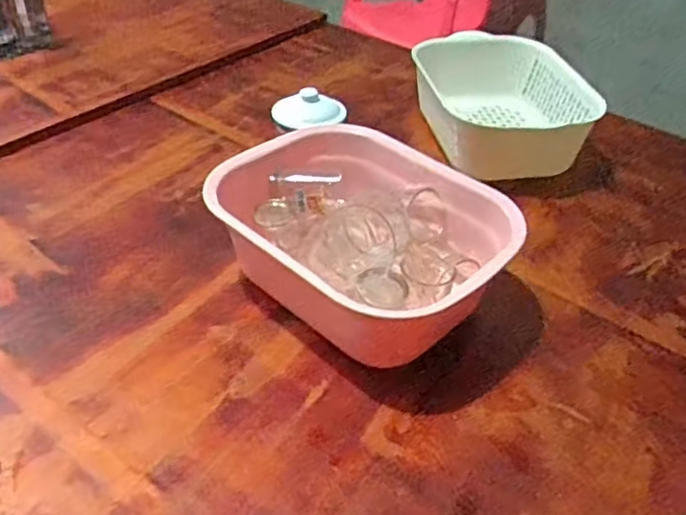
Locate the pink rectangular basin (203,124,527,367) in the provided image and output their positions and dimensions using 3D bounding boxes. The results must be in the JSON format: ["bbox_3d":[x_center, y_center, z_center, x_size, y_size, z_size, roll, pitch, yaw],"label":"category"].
[{"bbox_3d":[0.016,-0.011,0.666,0.294,0.121,0.202,27,46,25],"label":"pink rectangular basin"}]

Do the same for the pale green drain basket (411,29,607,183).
[{"bbox_3d":[0.223,-0.212,0.923,0.217,0.108,0.268,-2,41,-7],"label":"pale green drain basket"}]

